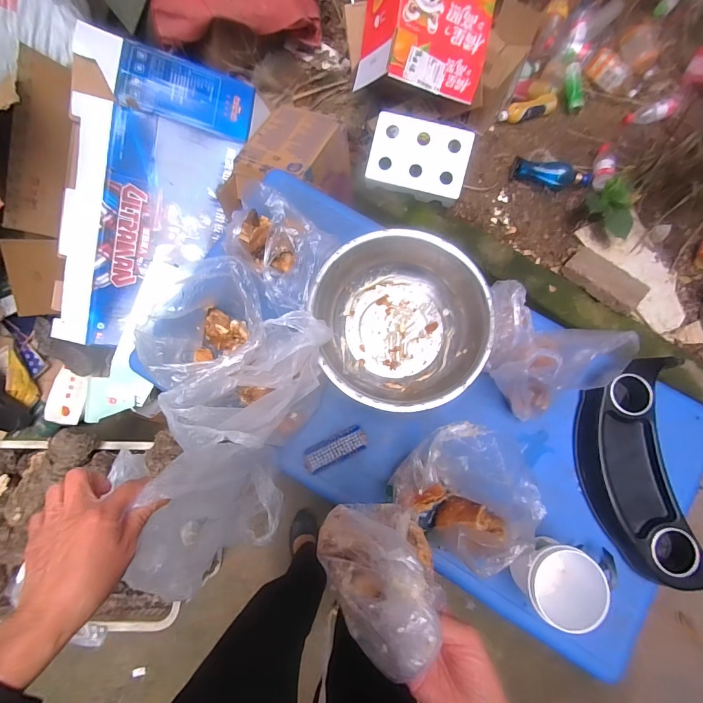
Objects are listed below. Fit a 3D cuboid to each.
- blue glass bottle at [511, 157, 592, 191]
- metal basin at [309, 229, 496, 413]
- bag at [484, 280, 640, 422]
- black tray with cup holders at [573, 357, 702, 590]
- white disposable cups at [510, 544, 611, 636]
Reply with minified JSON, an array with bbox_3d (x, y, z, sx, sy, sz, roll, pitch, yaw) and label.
[{"bbox_3d":[0.682,-0.607,1.283,0.260,0.065,0.081,20,77,20],"label":"blue glass bottle"},{"bbox_3d":[0.103,-0.059,0.799,0.351,0.120,0.360,0,77,0],"label":"metal basin"},{"bbox_3d":[0.362,0.008,0.726,0.266,0.154,0.191,35,79,8],"label":"bag"},{"bbox_3d":[0.606,0.238,0.754,0.263,0.066,0.431,-12,77,-3],"label":"black tray with cup holders"},{"bbox_3d":[0.372,0.421,0.699,0.134,0.136,0.115,36,80,8],"label":"white disposable cups"}]

